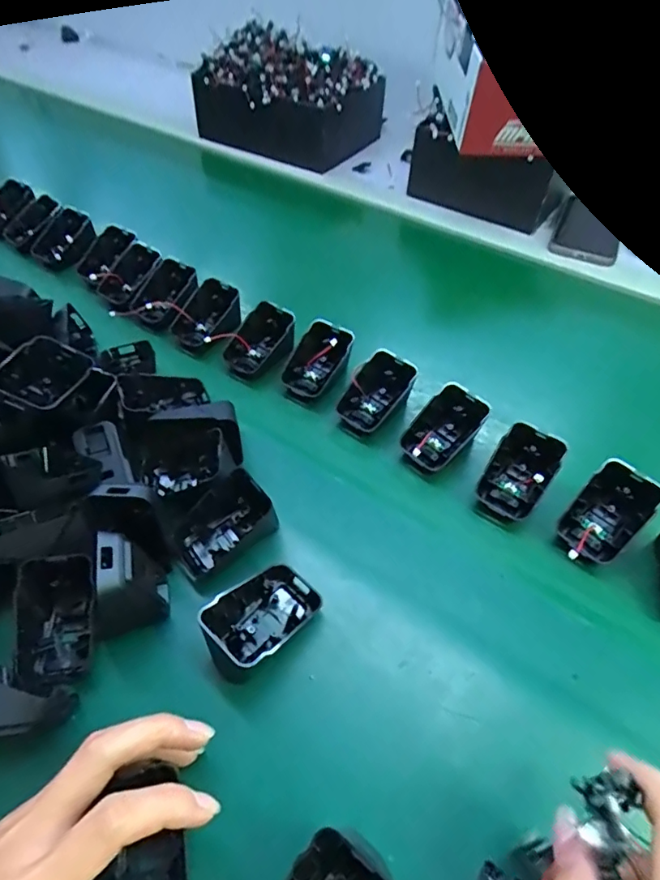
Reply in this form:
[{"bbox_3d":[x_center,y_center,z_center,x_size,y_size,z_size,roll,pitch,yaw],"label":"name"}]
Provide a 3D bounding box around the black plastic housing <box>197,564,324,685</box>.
[{"bbox_3d":[-0.041,0.102,0.301,0.070,0.039,0.039,-33,59,-25],"label":"black plastic housing"}]

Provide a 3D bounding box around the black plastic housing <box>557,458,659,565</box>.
[{"bbox_3d":[0.192,0.054,0.356,0.062,0.047,0.049,-34,60,-26],"label":"black plastic housing"}]

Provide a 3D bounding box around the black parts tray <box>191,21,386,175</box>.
[{"bbox_3d":[-0.058,-0.492,0.724,0.227,0.125,0.190,24,54,17],"label":"black parts tray"}]

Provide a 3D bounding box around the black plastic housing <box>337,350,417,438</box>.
[{"bbox_3d":[0.039,-0.036,0.424,0.046,0.044,0.063,27,55,19],"label":"black plastic housing"}]

